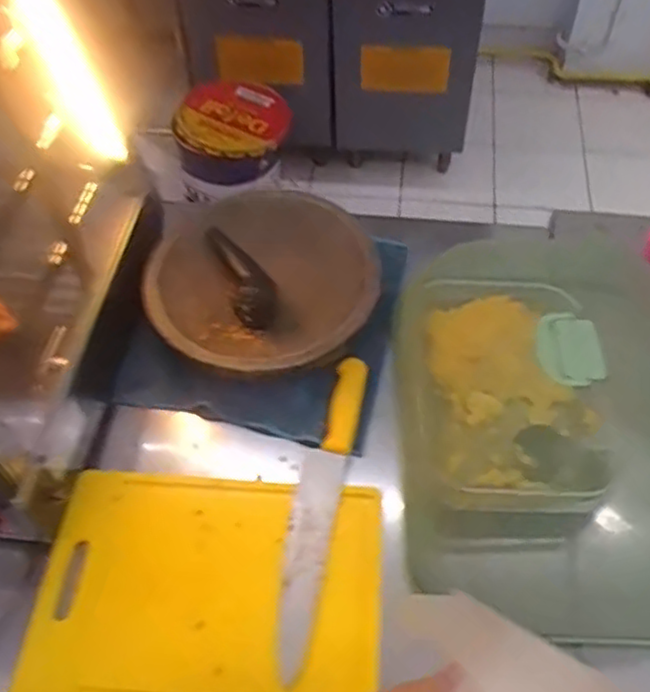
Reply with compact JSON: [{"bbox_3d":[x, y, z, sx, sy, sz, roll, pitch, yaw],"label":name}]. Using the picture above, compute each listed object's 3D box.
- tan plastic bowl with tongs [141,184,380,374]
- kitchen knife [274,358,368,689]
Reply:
[{"bbox_3d":[-0.079,-0.088,0.922,0.279,0.105,0.250,2,54,3],"label":"tan plastic bowl with tongs"},{"bbox_3d":[-0.006,0.169,0.796,0.046,0.025,0.368,9,55,8],"label":"kitchen knife"}]

